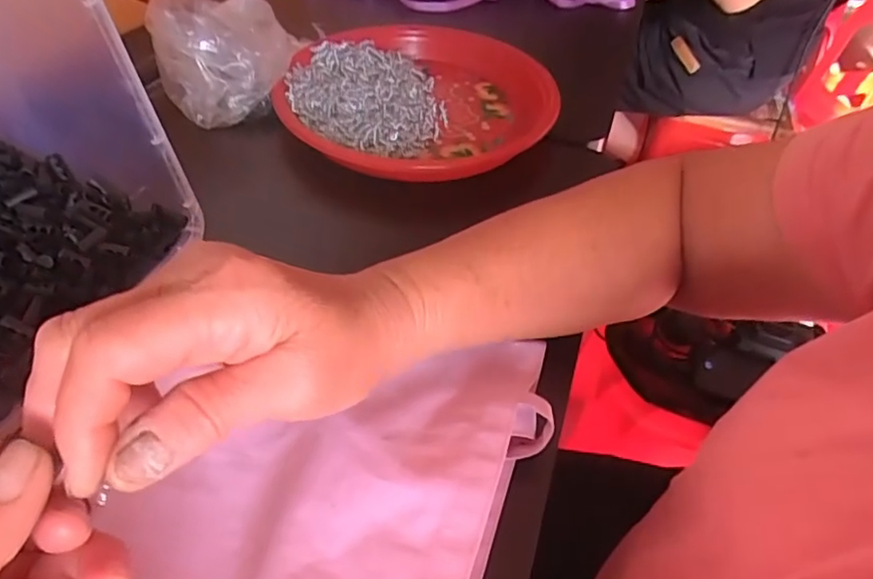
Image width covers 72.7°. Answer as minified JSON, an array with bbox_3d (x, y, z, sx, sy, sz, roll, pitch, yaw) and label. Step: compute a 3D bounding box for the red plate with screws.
[{"bbox_3d":[-0.014,-0.166,0.513,0.220,0.035,0.225,2,45,-2],"label":"red plate with screws"}]

